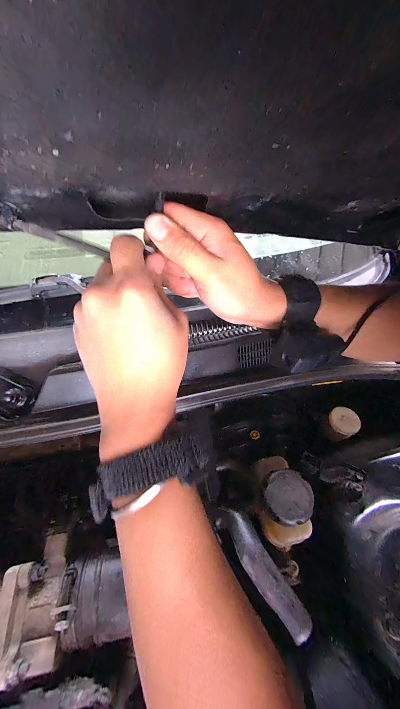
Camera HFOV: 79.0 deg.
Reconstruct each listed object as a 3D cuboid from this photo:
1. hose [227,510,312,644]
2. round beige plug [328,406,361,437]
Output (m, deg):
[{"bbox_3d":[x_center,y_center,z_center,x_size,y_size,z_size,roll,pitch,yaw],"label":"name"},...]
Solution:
[{"bbox_3d":[0.066,0.229,0.263,0.031,0.033,0.112,-26,56,-19],"label":"hose"},{"bbox_3d":[0.249,0.114,0.418,0.043,0.015,0.047,0,52,0],"label":"round beige plug"}]

